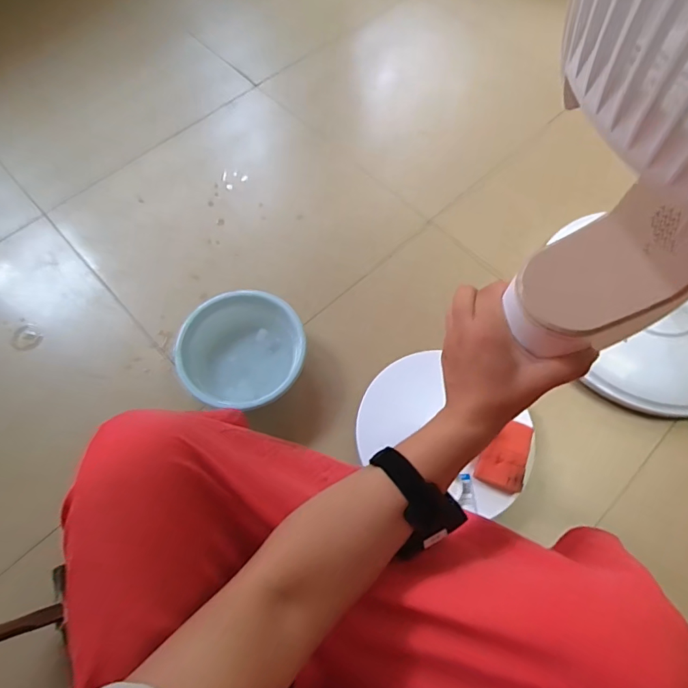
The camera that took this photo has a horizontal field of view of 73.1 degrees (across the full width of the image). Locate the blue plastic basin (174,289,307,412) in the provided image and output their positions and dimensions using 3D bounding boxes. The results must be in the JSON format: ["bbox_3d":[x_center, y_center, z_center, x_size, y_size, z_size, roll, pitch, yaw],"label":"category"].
[{"bbox_3d":[-0.176,0.011,0.788,0.214,0.073,0.209,5,66,2],"label":"blue plastic basin"}]

